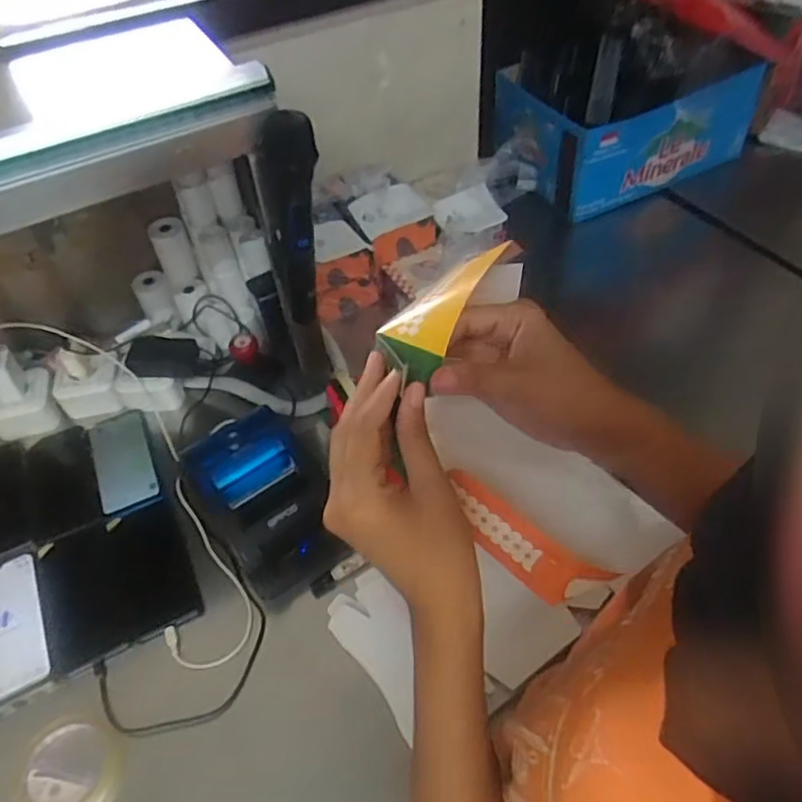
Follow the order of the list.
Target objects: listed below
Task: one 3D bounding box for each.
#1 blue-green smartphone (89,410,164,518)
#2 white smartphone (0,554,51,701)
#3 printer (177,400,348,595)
[{"bbox_3d":[-0.355,0.078,0.820,0.070,0.010,0.154,-21,50,-14],"label":"blue-green smartphone"},{"bbox_3d":[-0.420,0.240,0.680,0.073,0.013,0.153,-22,51,-15],"label":"white smartphone"},{"bbox_3d":[-0.155,0.110,0.720,0.127,0.101,0.175,-26,52,-18],"label":"printer"}]

